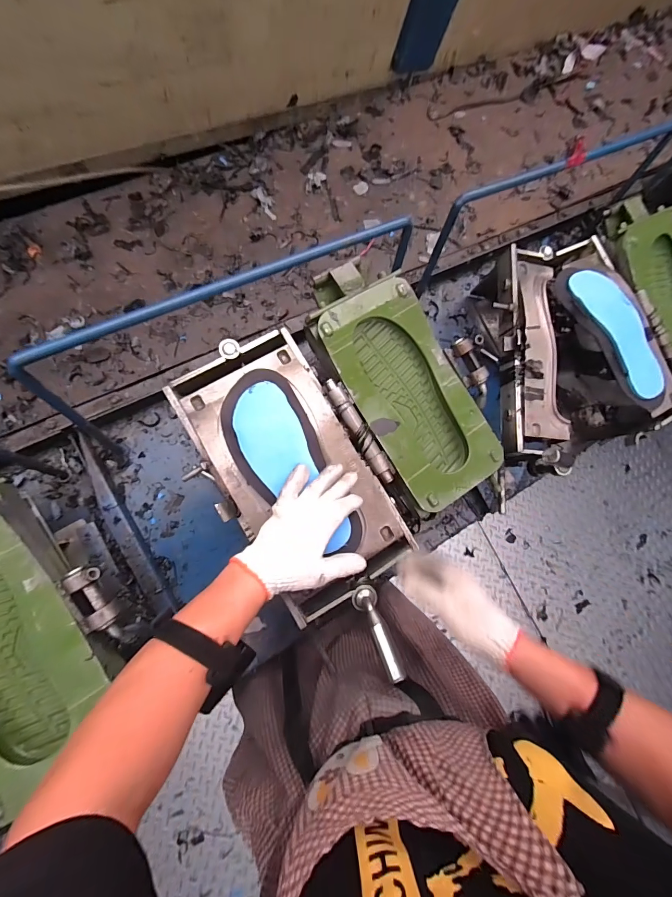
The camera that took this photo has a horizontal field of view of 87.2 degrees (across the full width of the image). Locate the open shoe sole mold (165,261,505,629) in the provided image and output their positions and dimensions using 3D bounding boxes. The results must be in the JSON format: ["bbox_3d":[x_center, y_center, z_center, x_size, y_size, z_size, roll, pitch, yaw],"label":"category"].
[{"bbox_3d":[0.020,-0.028,0.514,0.383,0.103,0.383,-35,89,-4],"label":"open shoe sole mold"}]

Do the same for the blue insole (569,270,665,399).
[{"bbox_3d":[0.502,-0.205,0.619,0.090,0.022,0.251,-34,93,-12],"label":"blue insole"}]

